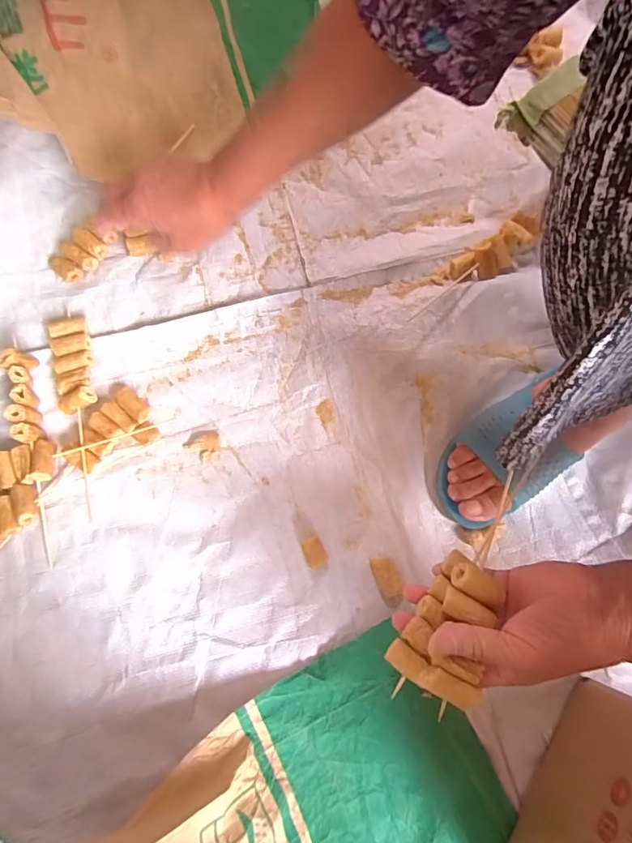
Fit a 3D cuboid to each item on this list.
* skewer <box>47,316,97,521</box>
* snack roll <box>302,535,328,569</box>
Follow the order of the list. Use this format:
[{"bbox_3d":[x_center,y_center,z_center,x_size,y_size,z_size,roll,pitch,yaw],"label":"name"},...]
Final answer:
[{"bbox_3d":[-0.237,-0.012,0.458,0.037,0.026,0.201,-15,77,-5],"label":"skewer"},{"bbox_3d":[-0.001,0.125,0.436,0.019,0.019,0.027,-24,78,-7],"label":"snack roll"}]

